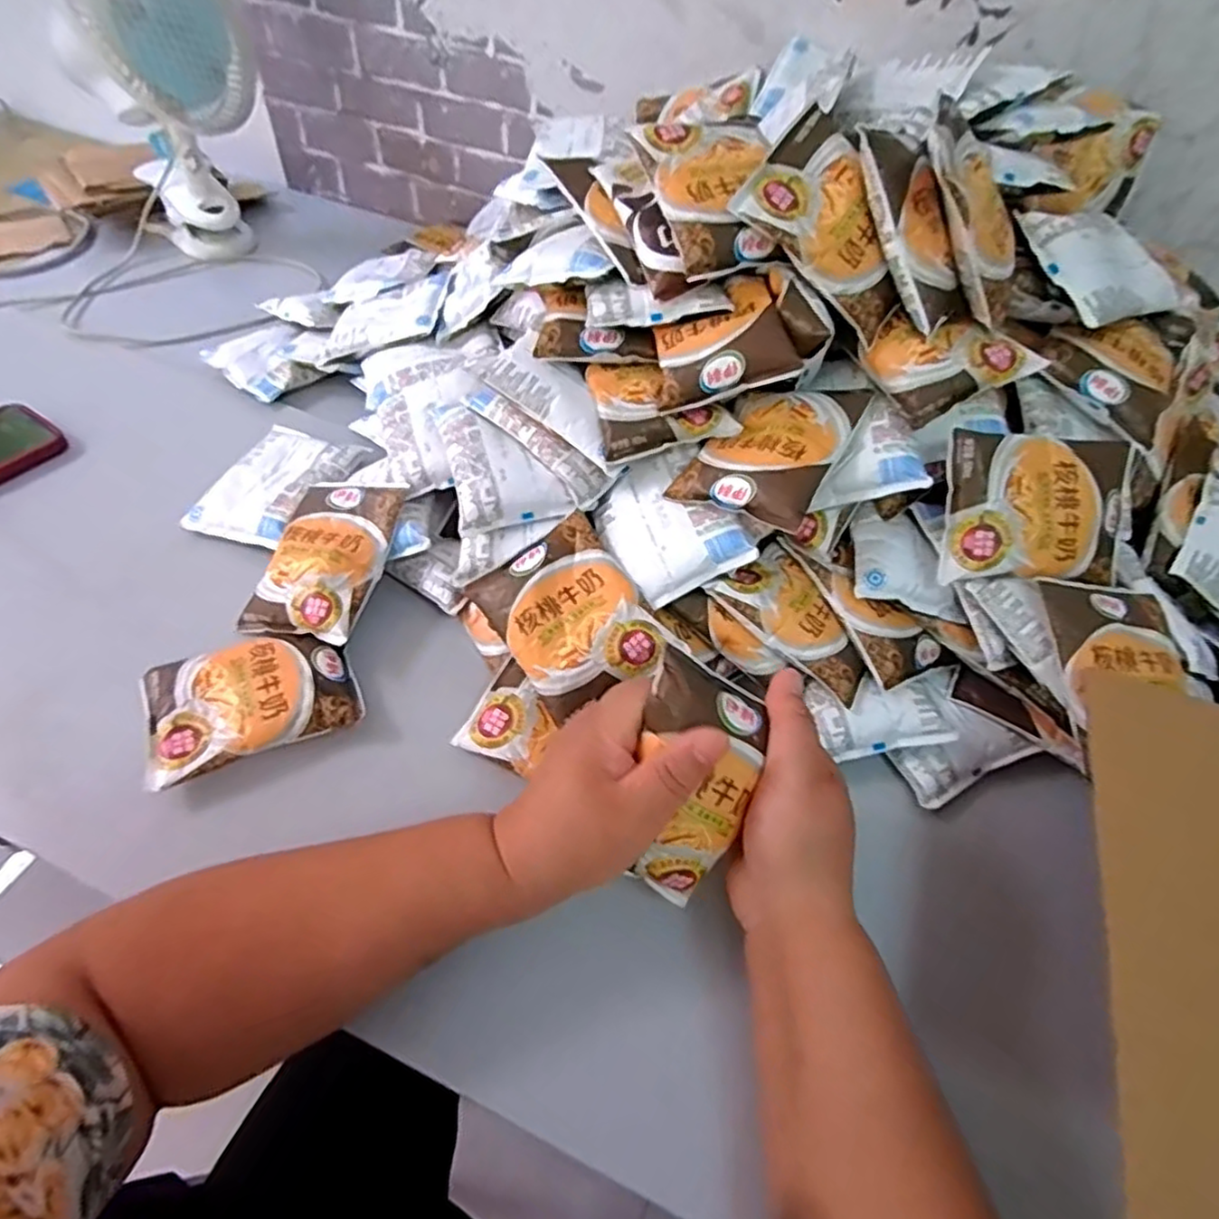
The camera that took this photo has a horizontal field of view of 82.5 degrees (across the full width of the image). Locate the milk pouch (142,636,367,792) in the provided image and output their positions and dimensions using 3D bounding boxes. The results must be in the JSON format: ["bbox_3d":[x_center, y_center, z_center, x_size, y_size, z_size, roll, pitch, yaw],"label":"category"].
[{"bbox_3d":[-0.231,0.056,0.449,0.124,0.023,0.085,-18,56,-19],"label":"milk pouch"}]

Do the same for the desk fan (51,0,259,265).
[{"bbox_3d":[-0.474,-0.577,0.758,0.171,0.314,0.141,-17,55,-18],"label":"desk fan"}]

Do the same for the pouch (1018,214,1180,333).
[{"bbox_3d":[0.345,-0.242,0.480,0.108,0.016,0.089,-17,77,-22],"label":"pouch"}]

